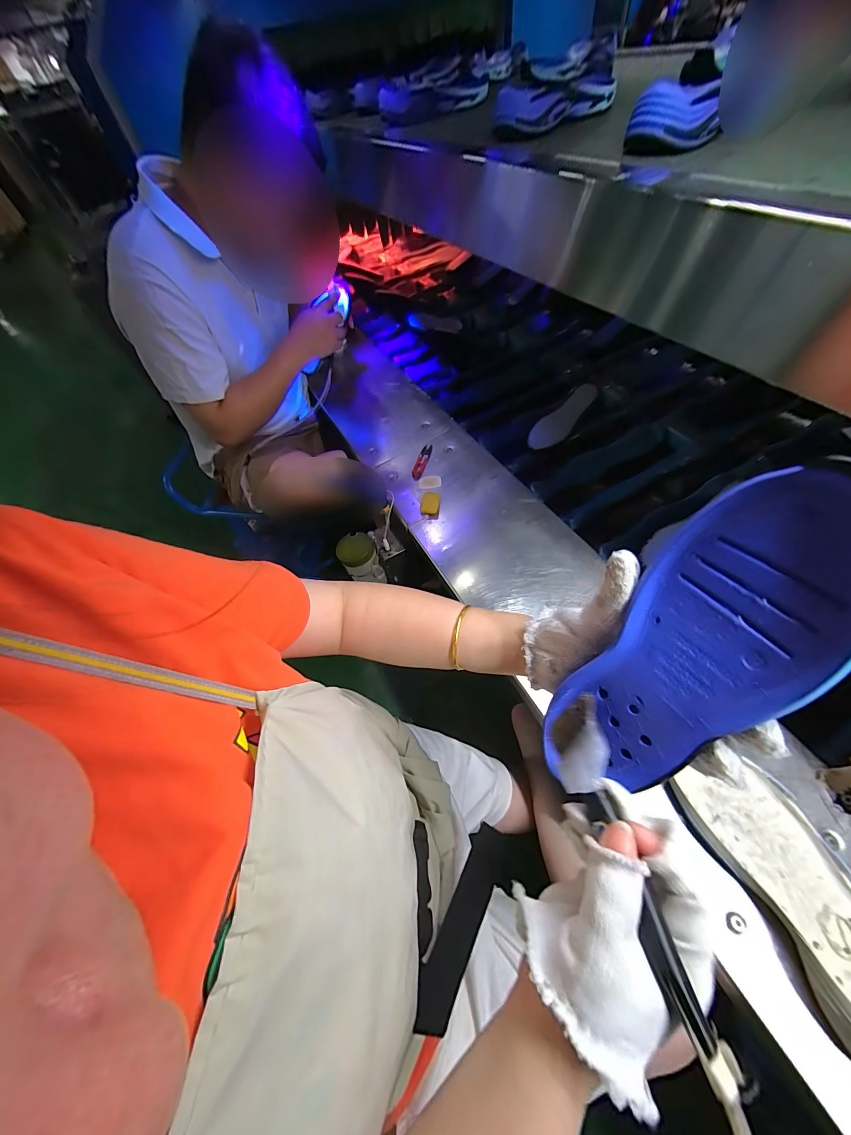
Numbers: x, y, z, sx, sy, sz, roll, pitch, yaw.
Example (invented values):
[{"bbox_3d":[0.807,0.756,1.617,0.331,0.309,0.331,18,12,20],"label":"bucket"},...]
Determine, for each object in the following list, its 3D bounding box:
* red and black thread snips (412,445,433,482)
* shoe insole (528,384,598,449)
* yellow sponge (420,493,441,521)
[{"bbox_3d":[-0.007,-0.226,0.783,0.026,0.015,0.100,12,62,11],"label":"red and black thread snips"},{"bbox_3d":[0.304,-0.326,0.785,0.184,0.018,0.064,-41,76,1],"label":"shoe insole"},{"bbox_3d":[0.010,-0.120,0.706,0.036,0.020,0.057,3,61,6],"label":"yellow sponge"}]

